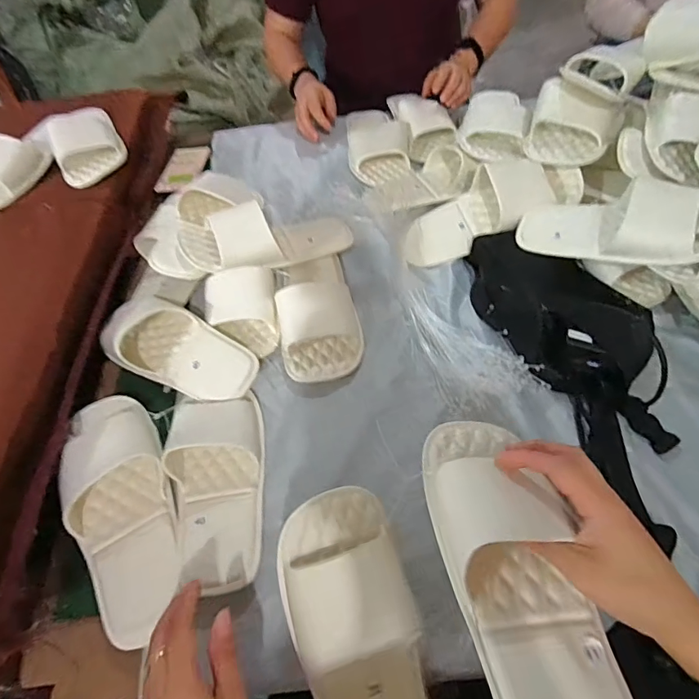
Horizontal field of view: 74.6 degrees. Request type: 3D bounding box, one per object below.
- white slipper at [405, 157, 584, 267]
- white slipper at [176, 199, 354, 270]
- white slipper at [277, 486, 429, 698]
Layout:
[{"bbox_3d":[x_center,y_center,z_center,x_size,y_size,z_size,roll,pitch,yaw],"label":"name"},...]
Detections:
[{"bbox_3d":[0.201,-0.213,0.661,0.268,0.075,0.102,-21,63,7],"label":"white slipper"},{"bbox_3d":[-0.113,-0.176,0.666,0.250,0.065,0.118,-8,50,-23],"label":"white slipper"},{"bbox_3d":[0.008,0.239,0.363,0.098,0.047,0.237,-14,82,-6],"label":"white slipper"}]

